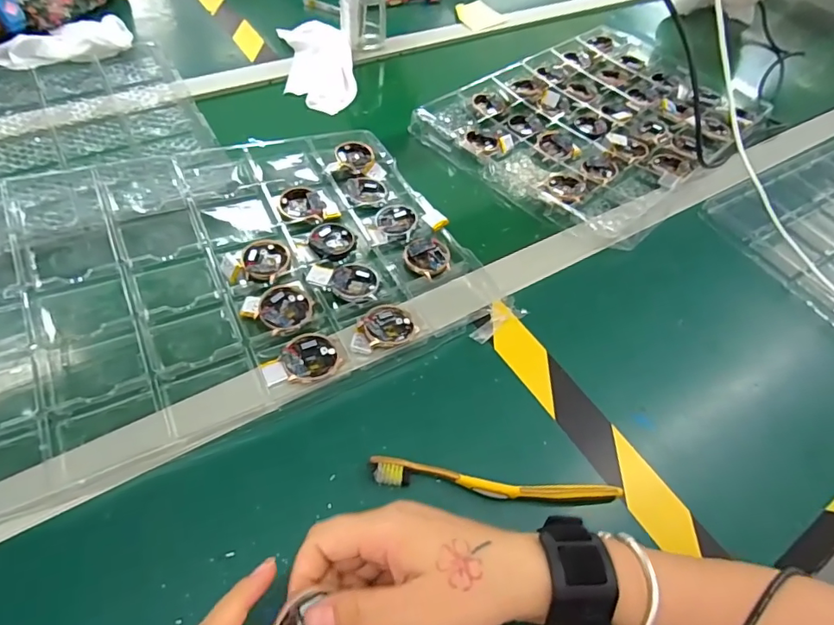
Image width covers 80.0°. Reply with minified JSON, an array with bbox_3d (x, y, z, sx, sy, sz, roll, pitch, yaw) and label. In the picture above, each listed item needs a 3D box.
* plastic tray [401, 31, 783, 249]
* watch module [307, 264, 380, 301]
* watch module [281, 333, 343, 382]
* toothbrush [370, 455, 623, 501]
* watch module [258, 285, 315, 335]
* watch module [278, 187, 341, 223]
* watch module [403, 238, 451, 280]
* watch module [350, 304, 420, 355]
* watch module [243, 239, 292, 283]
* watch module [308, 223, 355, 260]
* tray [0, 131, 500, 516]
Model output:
[{"bbox_3d":[0.247,-0.261,0.669,0.440,0.025,0.305,-36,64,-27],"label":"plastic tray"},{"bbox_3d":[-0.066,-0.032,0.454,0.062,0.015,0.041,7,53,-1],"label":"watch module"},{"bbox_3d":[-0.086,0.035,0.404,0.046,0.010,0.042,-13,56,-15],"label":"watch module"},{"bbox_3d":[0.057,0.124,0.357,0.180,0.013,0.018,7,53,-1],"label":"toothbrush"},{"bbox_3d":[-0.113,-0.005,0.430,0.045,0.005,0.047,-22,59,-20],"label":"watch module"},{"bbox_3d":[-0.113,-0.110,0.509,0.049,0.006,0.052,-31,62,-25],"label":"watch module"},{"bbox_3d":[0.010,-0.054,0.489,0.045,0.007,0.048,-7,55,-11],"label":"watch module"},{"bbox_3d":[-0.030,0.012,0.424,0.059,0.013,0.042,-17,57,-18],"label":"watch module"},{"bbox_3d":[-0.139,-0.050,0.462,0.041,0.005,0.049,1,54,-5],"label":"watch module"},{"bbox_3d":[-0.083,-0.068,0.489,0.043,0.013,0.051,-10,55,-13],"label":"watch module"},{"bbox_3d":[-0.201,-0.068,0.455,0.438,0.030,0.354,-22,59,-20],"label":"tray"}]

